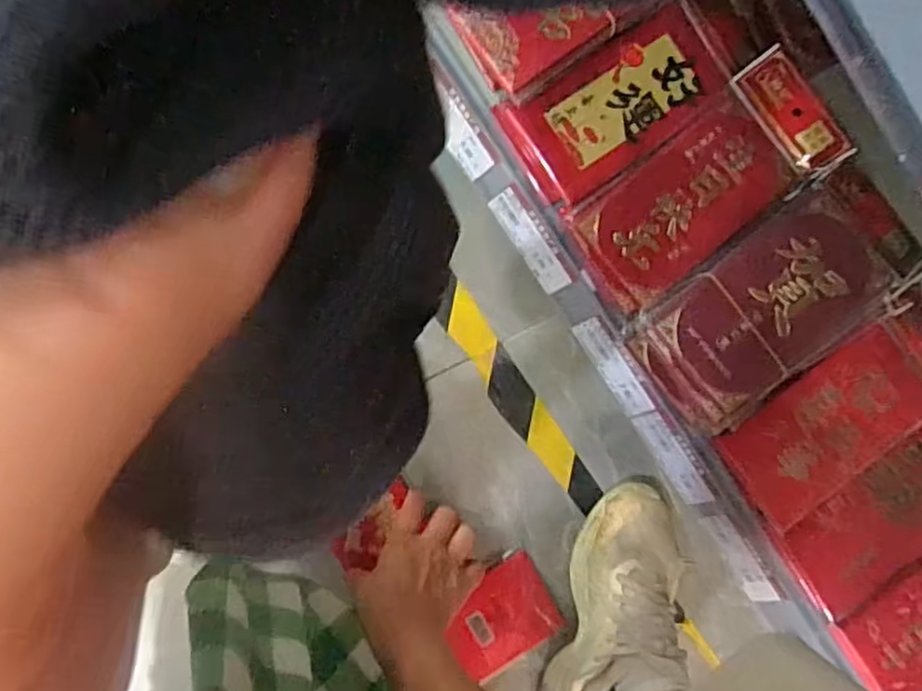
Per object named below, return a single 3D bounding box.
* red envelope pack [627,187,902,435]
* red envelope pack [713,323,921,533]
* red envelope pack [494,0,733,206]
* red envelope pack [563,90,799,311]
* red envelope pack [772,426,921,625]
[{"bbox_3d":[0.232,-0.027,0.525,0.182,0.034,0.097,-36,96,-6],"label":"red envelope pack"},{"bbox_3d":[0.294,0.062,0.546,0.160,0.021,0.096,-36,96,-6],"label":"red envelope pack"},{"bbox_3d":[0.124,-0.187,0.540,0.172,0.022,0.087,-32,95,-7],"label":"red envelope pack"},{"bbox_3d":[0.172,-0.113,0.534,0.168,0.013,0.089,-35,96,-6],"label":"red envelope pack"},{"bbox_3d":[0.352,0.141,0.561,0.173,0.007,0.097,-36,96,-6],"label":"red envelope pack"}]

